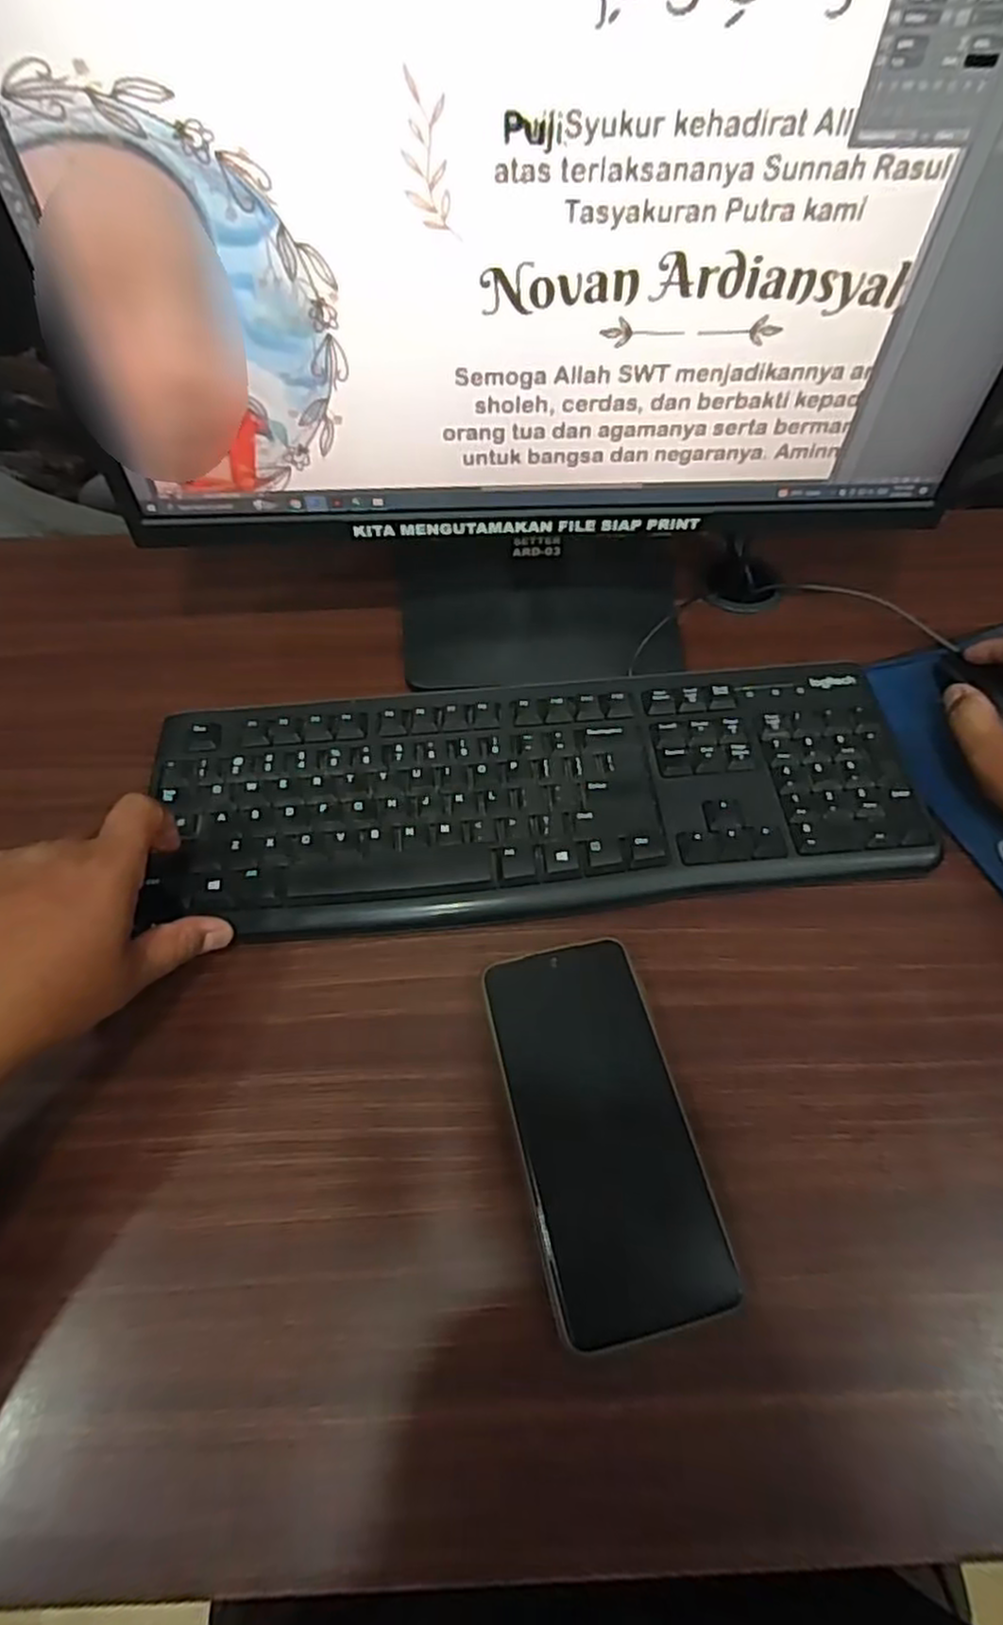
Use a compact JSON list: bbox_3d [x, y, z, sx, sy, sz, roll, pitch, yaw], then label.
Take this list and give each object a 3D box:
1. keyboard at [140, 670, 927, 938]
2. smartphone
[{"bbox_3d":[0.022,-0.014,0.422,0.423,0.016,0.147,-4,58,-3],"label":"keyboard"},{"bbox_3d":[0.045,0.140,0.330,0.075,0.014,0.159,-11,59,-6],"label":"smartphone"}]

